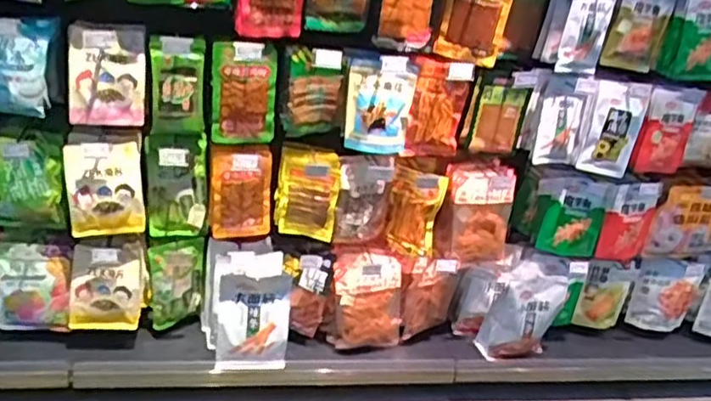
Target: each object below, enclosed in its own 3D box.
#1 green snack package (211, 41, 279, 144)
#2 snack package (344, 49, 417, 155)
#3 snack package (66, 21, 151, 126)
[{"bbox_3d":[-0.309,-0.294,1.858,0.175,0.297,0.085,4,27,-7],"label":"green snack package"},{"bbox_3d":[0.064,-0.278,1.946,0.194,0.281,0.057,7,27,-2],"label":"snack package"},{"bbox_3d":[-0.649,-0.324,1.766,0.197,0.274,0.077,-3,29,-20],"label":"snack package"}]

